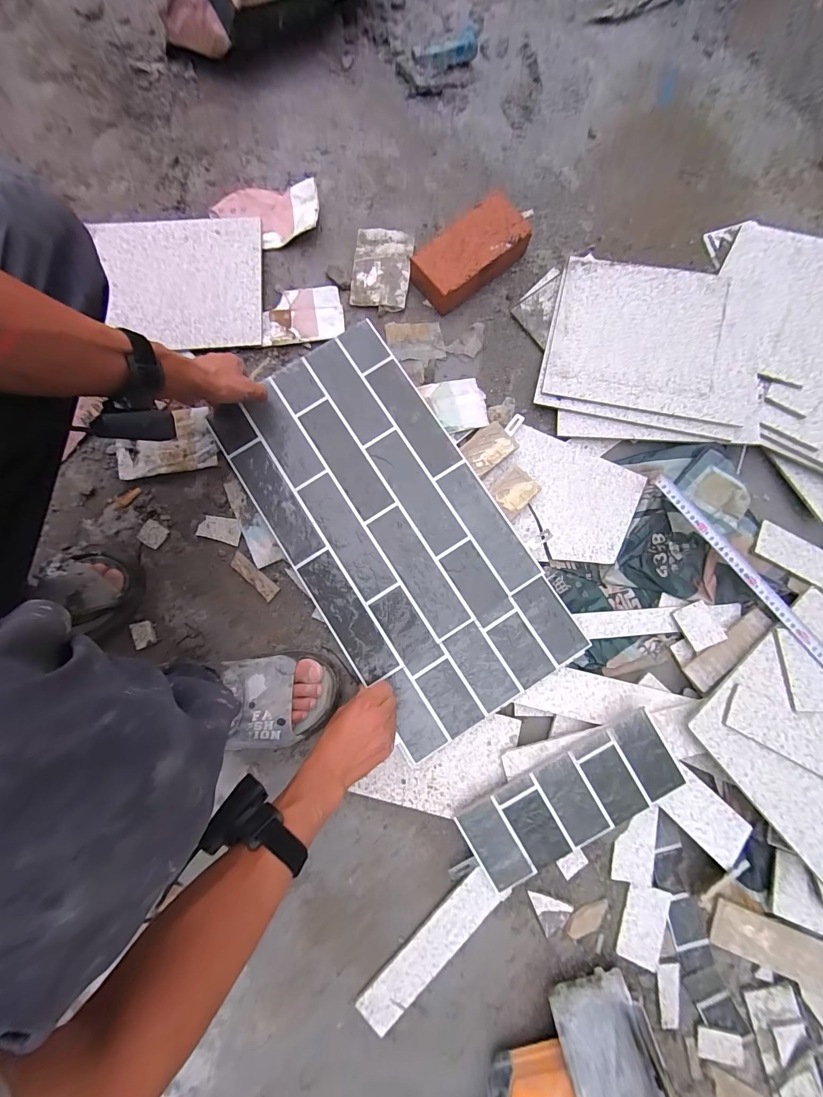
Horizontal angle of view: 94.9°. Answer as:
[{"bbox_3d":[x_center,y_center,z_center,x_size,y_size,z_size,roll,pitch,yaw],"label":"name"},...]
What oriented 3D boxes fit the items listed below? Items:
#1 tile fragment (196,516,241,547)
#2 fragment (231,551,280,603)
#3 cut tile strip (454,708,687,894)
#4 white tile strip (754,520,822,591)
[{"bbox_3d":[-0.304,-0.031,0.599,0.070,0.007,0.040,14,80,4],"label":"tile fragment"},{"bbox_3d":[-0.247,0.043,0.593,0.088,0.009,0.026,43,83,8],"label":"fragment"},{"bbox_3d":[0.222,0.352,0.522,0.297,0.009,0.126,-30,89,0],"label":"cut tile strip"},{"bbox_3d":[0.647,0.032,0.600,0.199,0.010,0.067,35,82,7],"label":"white tile strip"}]

